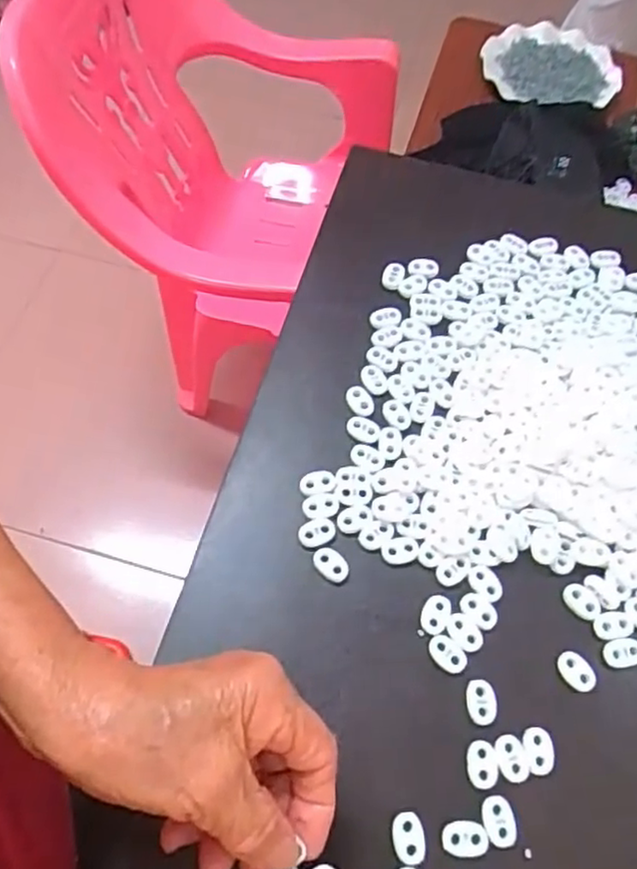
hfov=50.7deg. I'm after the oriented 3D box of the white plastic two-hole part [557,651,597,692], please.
[{"bbox_3d":[0.145,0.131,0.374,0.016,0.004,0.024,-38,70,-19],"label":"white plastic two-hole part"}]

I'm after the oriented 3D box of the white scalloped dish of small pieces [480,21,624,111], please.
[{"bbox_3d":[0.322,-0.516,0.942,0.180,0.028,0.206,-10,58,-8],"label":"white scalloped dish of small pieces"}]

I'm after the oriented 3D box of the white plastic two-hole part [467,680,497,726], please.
[{"bbox_3d":[0.089,0.145,0.365,0.016,0.004,0.022,-3,63,-3],"label":"white plastic two-hole part"}]

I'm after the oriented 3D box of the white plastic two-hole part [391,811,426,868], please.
[{"bbox_3d":[0.045,0.202,0.337,0.016,0.004,0.022,-2,63,-3],"label":"white plastic two-hole part"}]

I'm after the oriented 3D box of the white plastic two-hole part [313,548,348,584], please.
[{"bbox_3d":[0.007,0.077,0.398,0.023,0.006,0.014,40,68,17],"label":"white plastic two-hole part"}]

